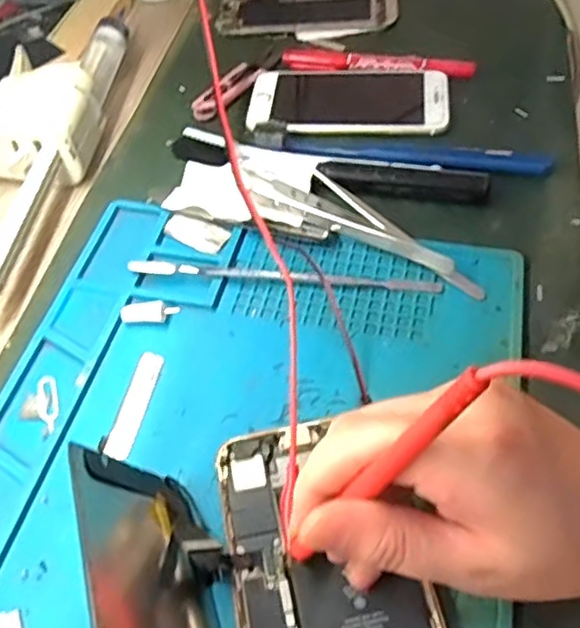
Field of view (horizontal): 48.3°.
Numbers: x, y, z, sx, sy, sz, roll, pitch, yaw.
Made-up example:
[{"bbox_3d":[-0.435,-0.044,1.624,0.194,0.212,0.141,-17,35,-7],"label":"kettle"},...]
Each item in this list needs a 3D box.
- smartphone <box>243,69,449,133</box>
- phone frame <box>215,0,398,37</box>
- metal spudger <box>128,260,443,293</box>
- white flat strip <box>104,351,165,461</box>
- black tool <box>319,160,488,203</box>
[{"bbox_3d":[0.040,-0.151,0.450,0.136,0.008,0.070,2,53,6],"label":"smartphone"},{"bbox_3d":[0.014,-0.258,0.540,0.146,0.011,0.075,2,53,6],"label":"phone frame"},{"bbox_3d":[-0.004,-0.020,0.354,0.170,0.005,0.010,3,53,6],"label":"metal spudger"},{"bbox_3d":[-0.075,0.044,0.316,0.012,0.004,0.057,14,54,1],"label":"white flat strip"},{"bbox_3d":[0.068,-0.082,0.394,0.098,0.012,0.020,6,54,8],"label":"black tool"}]

